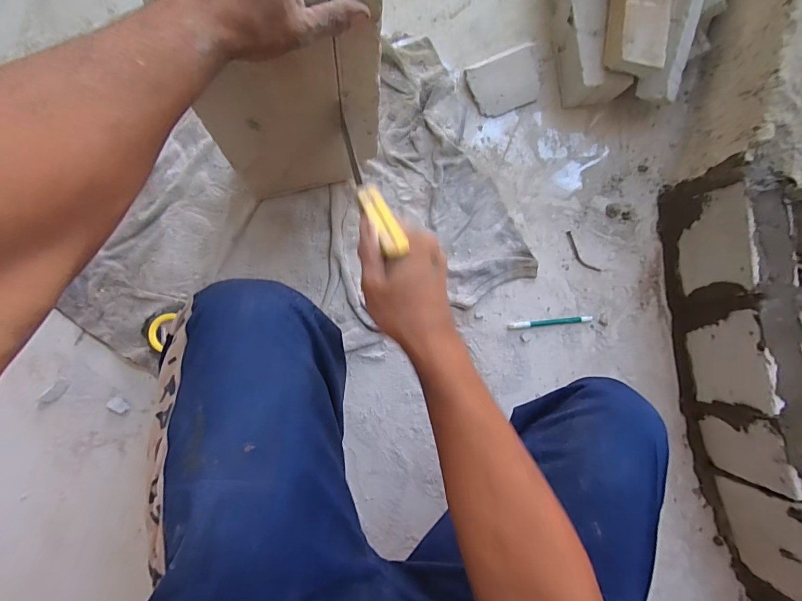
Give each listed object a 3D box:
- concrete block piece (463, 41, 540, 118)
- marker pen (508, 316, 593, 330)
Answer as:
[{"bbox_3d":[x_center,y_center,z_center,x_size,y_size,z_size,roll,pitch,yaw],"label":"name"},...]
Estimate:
[{"bbox_3d":[0.180,-0.371,0.696,0.127,0.020,0.090,-22,91,-8],"label":"concrete block piece"},{"bbox_3d":[0.257,0.038,0.703,0.149,0.007,0.011,-5,89,-8],"label":"marker pen"}]

